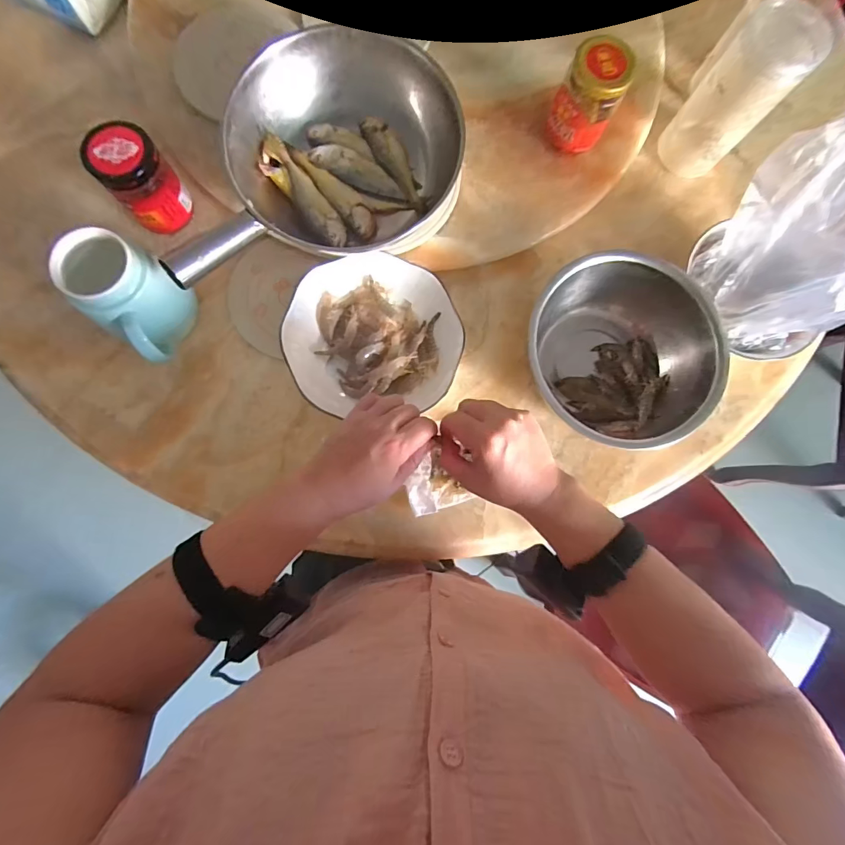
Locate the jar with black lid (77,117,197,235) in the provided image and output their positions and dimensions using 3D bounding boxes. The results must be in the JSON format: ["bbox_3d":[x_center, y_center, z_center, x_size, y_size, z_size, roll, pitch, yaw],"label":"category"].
[{"bbox_3d":[-0.300,-0.258,0.443,0.064,0.096,0.066,1,82,-4],"label":"jar with black lid"}]

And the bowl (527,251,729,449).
[{"bbox_3d":[0.218,-0.082,0.462,0.203,0.081,0.180,28,81,0],"label":"bowl"}]

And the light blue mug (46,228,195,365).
[{"bbox_3d":[-0.282,-0.121,0.414,0.096,0.118,0.077,38,81,1],"label":"light blue mug"}]

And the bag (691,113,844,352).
[{"bbox_3d":[0.373,-0.173,0.378,0.103,0.193,0.167,-34,86,-8],"label":"bag"}]

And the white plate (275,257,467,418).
[{"bbox_3d":[-0.054,-0.102,0.464,0.187,0.043,0.172,1,82,-4],"label":"white plate"}]

